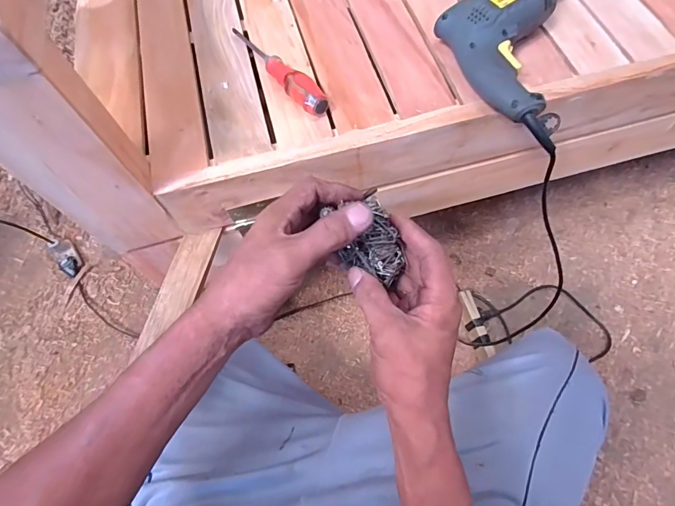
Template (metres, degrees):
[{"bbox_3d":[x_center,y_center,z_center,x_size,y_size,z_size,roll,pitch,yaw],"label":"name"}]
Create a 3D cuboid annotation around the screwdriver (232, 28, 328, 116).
[{"bbox_3d":[-0.085,-0.251,0.546,0.030,0.025,0.209,-36,69,-12],"label":"screwdriver"}]

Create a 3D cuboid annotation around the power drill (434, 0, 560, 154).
[{"bbox_3d":[0.215,-0.285,0.521,0.176,0.062,0.300,15,67,10],"label":"power drill"}]

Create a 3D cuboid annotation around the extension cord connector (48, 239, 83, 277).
[{"bbox_3d":[-0.637,0.011,0.965,0.045,0.035,0.101,-36,69,-13],"label":"extension cord connector"}]

